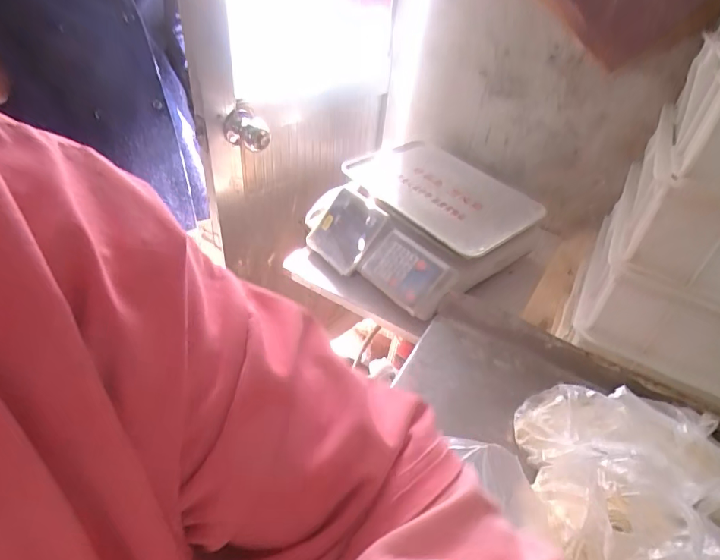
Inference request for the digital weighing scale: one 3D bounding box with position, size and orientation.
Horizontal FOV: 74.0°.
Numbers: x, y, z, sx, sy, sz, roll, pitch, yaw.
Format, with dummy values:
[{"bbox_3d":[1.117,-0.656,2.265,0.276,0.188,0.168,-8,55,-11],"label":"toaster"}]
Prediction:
[{"bbox_3d":[0.104,-0.103,0.871,0.305,0.137,0.312,-28,52,-32],"label":"digital weighing scale"}]

